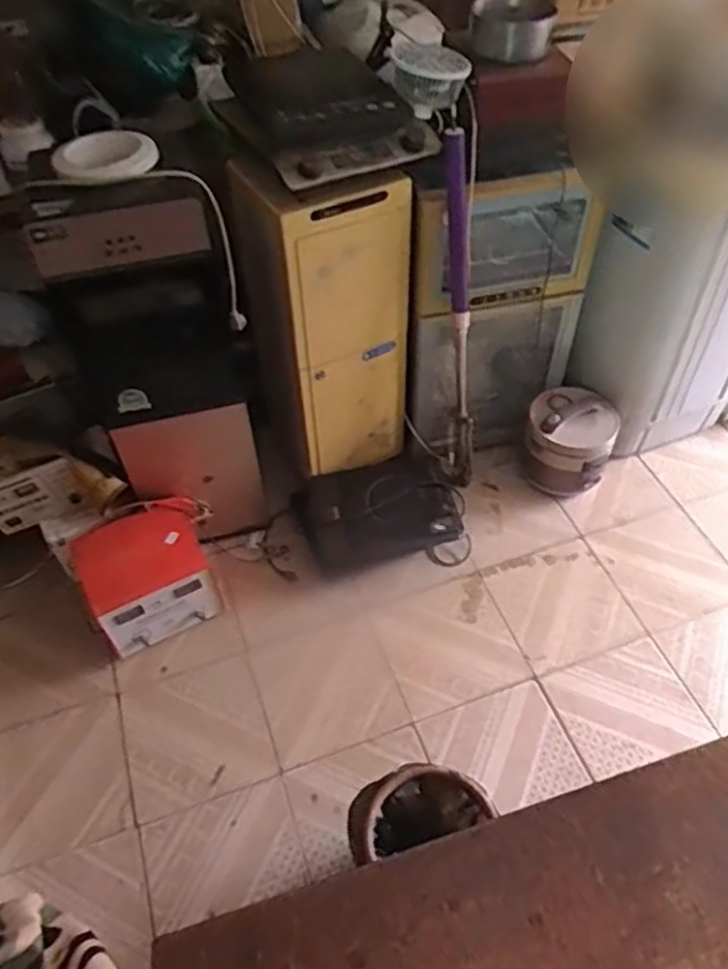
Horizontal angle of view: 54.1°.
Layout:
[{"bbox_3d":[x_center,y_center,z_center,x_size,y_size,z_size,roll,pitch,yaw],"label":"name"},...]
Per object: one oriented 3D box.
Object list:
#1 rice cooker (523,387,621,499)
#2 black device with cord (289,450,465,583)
[{"bbox_3d":[0.508,-0.099,1.785,0.208,0.234,0.182,18,54,16],"label":"rice cooker"},{"bbox_3d":[0.027,0.068,1.728,0.361,0.144,0.236,-13,52,-9],"label":"black device with cord"}]

